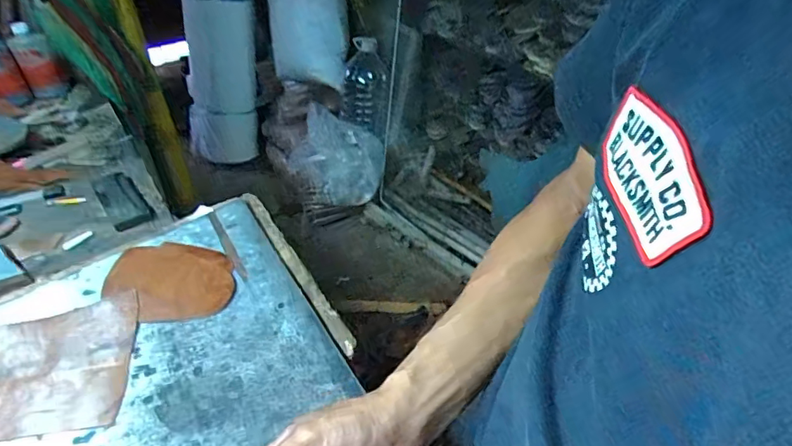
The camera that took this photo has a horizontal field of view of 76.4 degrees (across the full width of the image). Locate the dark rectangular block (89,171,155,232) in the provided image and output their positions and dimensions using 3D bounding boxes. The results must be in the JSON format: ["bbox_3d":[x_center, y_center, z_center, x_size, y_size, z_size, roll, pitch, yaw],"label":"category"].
[{"bbox_3d":[-0.424,-0.037,0.778,0.056,0.013,0.161,-29,46,-26],"label":"dark rectangular block"}]

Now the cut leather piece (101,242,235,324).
[{"bbox_3d":[-0.274,0.069,0.610,0.157,0.009,0.108,9,49,11],"label":"cut leather piece"}]

